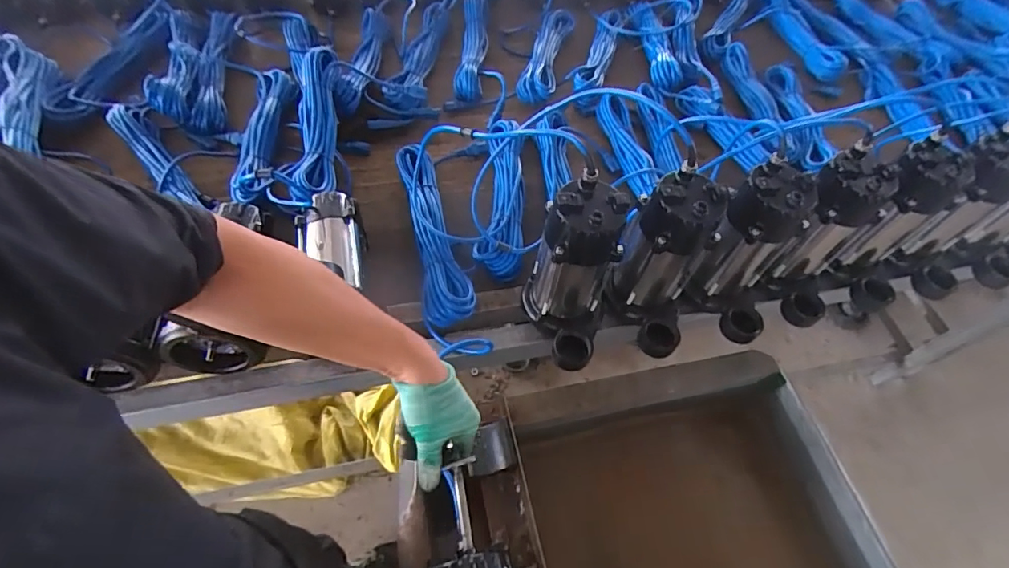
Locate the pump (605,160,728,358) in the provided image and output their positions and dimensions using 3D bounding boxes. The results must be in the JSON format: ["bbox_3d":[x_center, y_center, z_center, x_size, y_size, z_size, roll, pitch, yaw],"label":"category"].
[{"bbox_3d":[0.219,-0.026,0.671,0.128,0.238,0.122,21,57,9],"label":"pump"}]

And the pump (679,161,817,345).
[{"bbox_3d":[0.349,-0.032,0.690,0.122,0.240,0.118,13,56,3],"label":"pump"}]

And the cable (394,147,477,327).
[{"bbox_3d":[-0.115,-0.084,0.779,0.075,0.062,0.323,-9,58,-11],"label":"cable"}]

